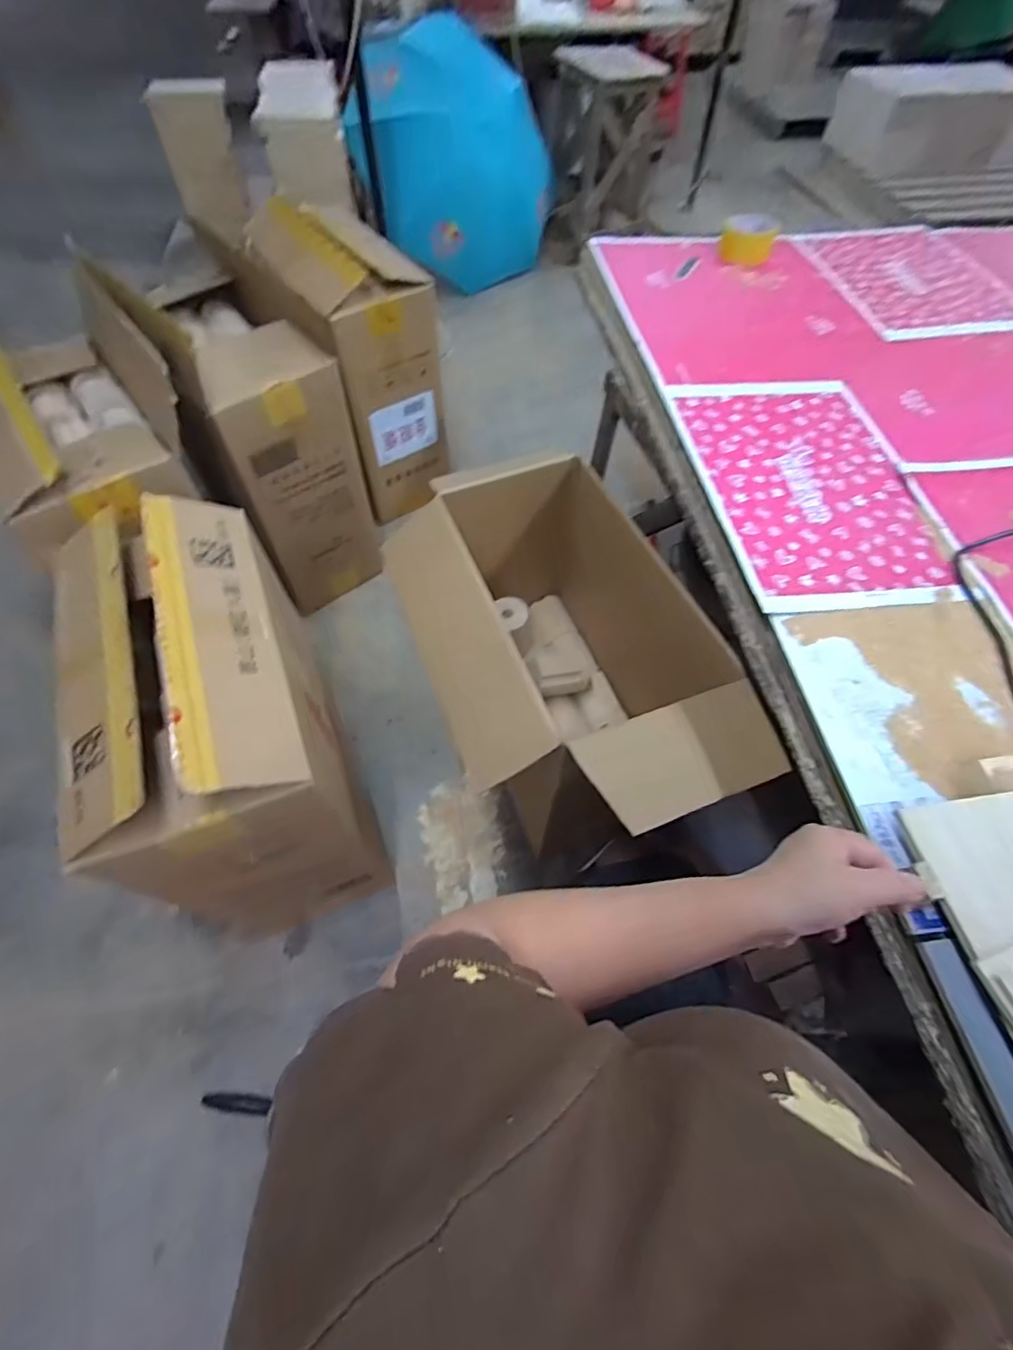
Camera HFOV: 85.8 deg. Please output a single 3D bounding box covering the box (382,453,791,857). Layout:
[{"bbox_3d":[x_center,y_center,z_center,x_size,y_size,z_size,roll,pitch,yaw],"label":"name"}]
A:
[{"bbox_3d":[0.074,-0.008,0.869,0.358,0.366,0.596,-18,61,-11],"label":"box"}]

